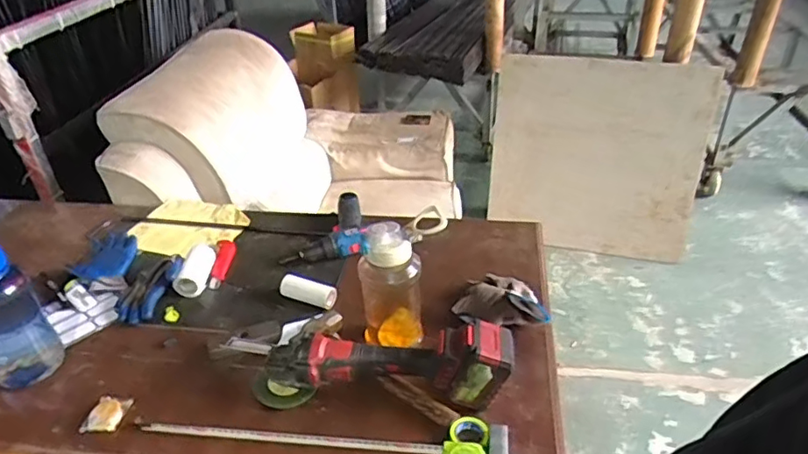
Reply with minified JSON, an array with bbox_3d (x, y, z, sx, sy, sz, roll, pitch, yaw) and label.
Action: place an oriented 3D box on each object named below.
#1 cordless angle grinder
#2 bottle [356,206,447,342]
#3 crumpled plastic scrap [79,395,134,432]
[{"bbox_3d":[-0.036,0.209,0.884,0.385,0.110,0.098,2,33,8],"label":"cordless angle grinder"},{"bbox_3d":[-0.002,0.087,0.942,0.134,0.234,0.078,-9,33,-10],"label":"bottle"},{"bbox_3d":[-0.456,0.286,0.892,0.061,0.012,0.058,2,33,8],"label":"crumpled plastic scrap"}]

